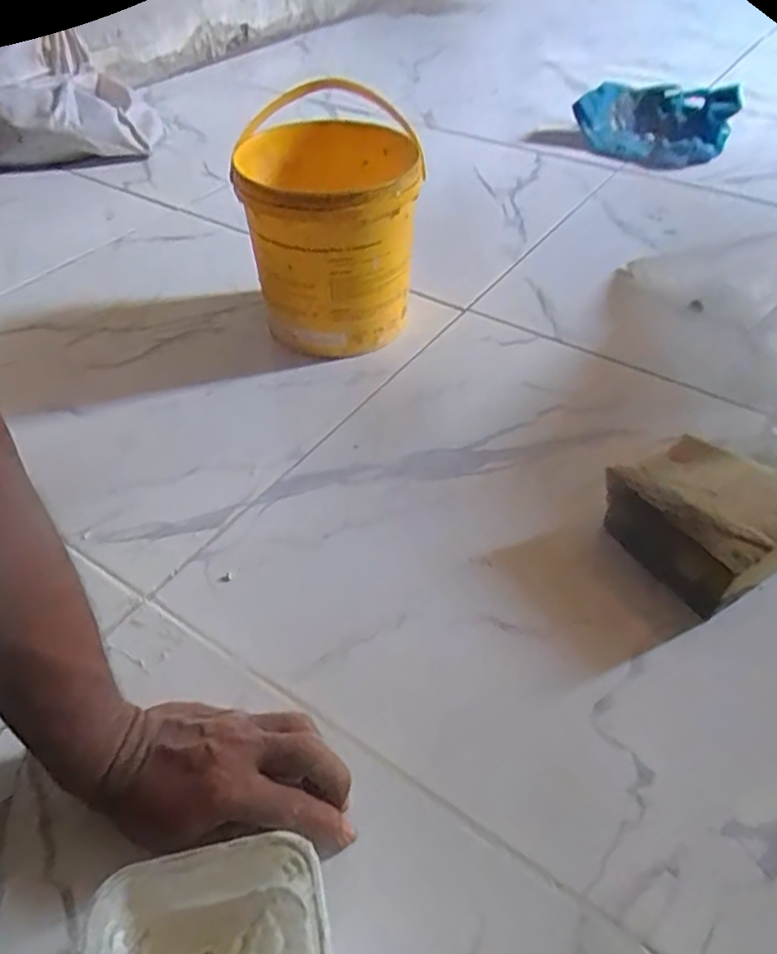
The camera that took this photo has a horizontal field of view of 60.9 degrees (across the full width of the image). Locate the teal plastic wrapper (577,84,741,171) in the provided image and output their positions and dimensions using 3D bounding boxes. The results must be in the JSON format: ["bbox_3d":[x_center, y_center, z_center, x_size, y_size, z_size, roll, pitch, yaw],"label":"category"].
[{"bbox_3d":[0.427,-0.577,1.085,0.246,0.078,0.170,19,49,19],"label":"teal plastic wrapper"}]

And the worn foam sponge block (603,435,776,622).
[{"bbox_3d":[0.259,0.035,0.541,0.115,0.068,0.126,-23,49,-20],"label":"worn foam sponge block"}]

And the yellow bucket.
[{"bbox_3d":[-0.062,-0.263,0.741,0.185,0.199,0.211,-6,46,-5],"label":"yellow bucket"}]

